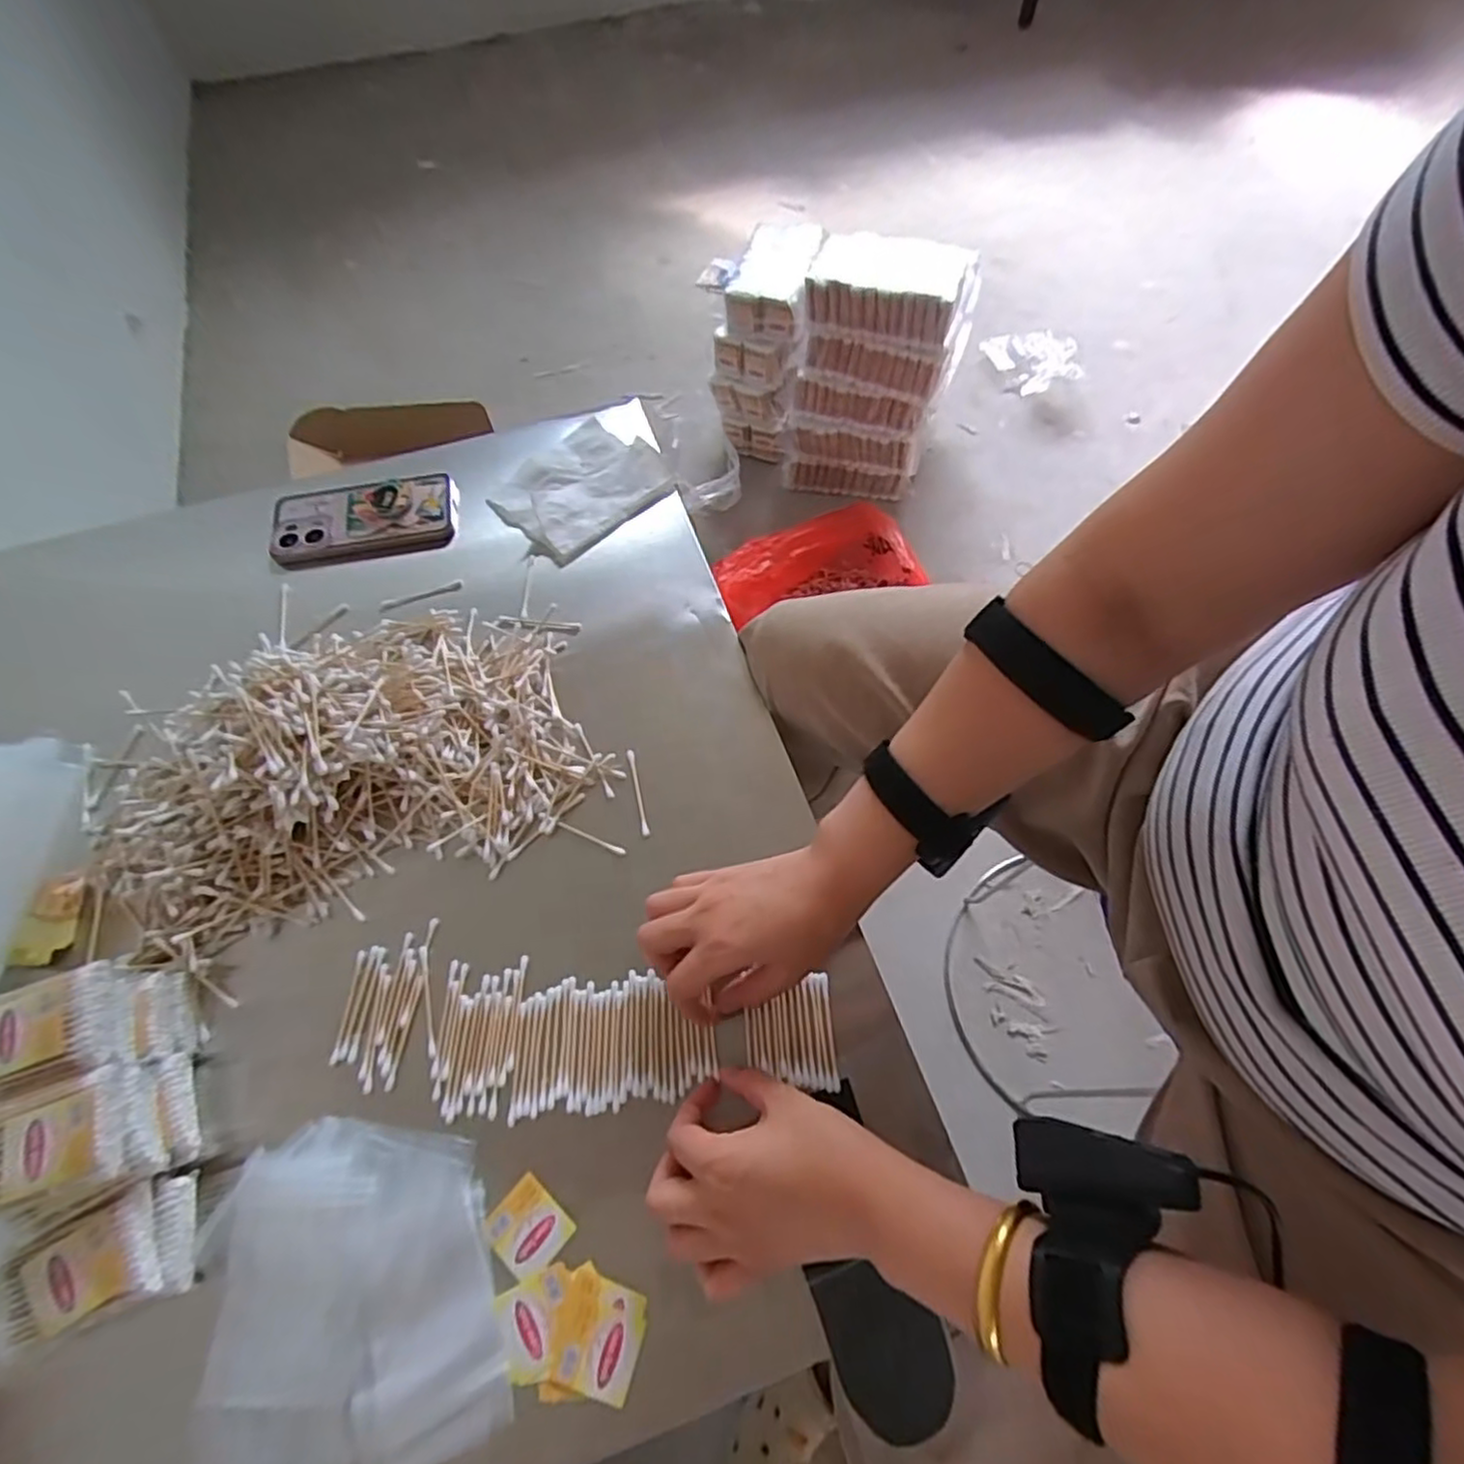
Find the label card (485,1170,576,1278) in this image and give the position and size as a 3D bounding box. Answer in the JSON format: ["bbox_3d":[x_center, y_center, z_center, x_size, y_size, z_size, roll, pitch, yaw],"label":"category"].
[{"bbox_3d":[-0.121,0.293,0.416,0.043,0.004,0.037,39,66,16],"label":"label card"}]

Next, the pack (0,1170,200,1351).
[{"bbox_3d":[-0.341,0.283,0.382,0.075,0.032,0.057,-16,64,-6],"label":"pack"}]

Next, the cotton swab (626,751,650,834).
[{"bbox_3d":[-0.072,0.045,0.541,0.006,0.005,0.073,-12,64,-5],"label":"cotton swab"}]

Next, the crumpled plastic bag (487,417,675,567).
[{"bbox_3d":[-0.148,-0.240,0.676,0.152,0.019,0.125,-41,69,-17],"label":"crumpled plastic bag"}]

